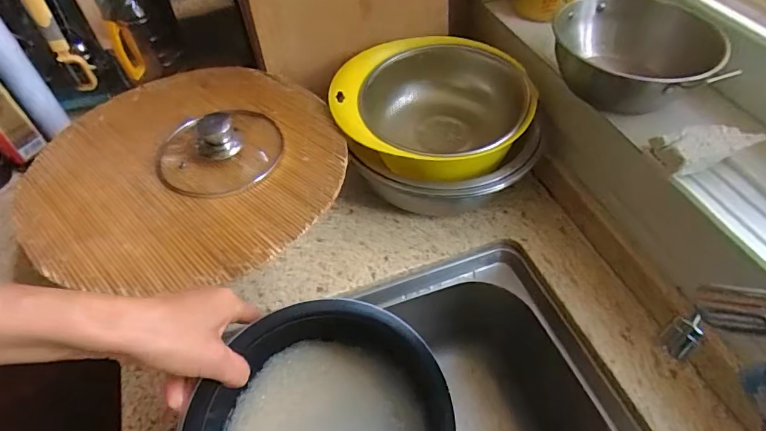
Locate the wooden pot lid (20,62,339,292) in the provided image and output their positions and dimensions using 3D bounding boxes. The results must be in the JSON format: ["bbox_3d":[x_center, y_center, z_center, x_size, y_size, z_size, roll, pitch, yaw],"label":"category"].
[{"bbox_3d":[-0.226,-0.071,0.525,0.345,0.042,0.335,-1,50,1],"label":"wooden pot lid"}]

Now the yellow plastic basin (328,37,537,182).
[{"bbox_3d":[0.062,-0.135,0.616,0.234,0.097,0.231,-1,50,1],"label":"yellow plastic basin"}]

